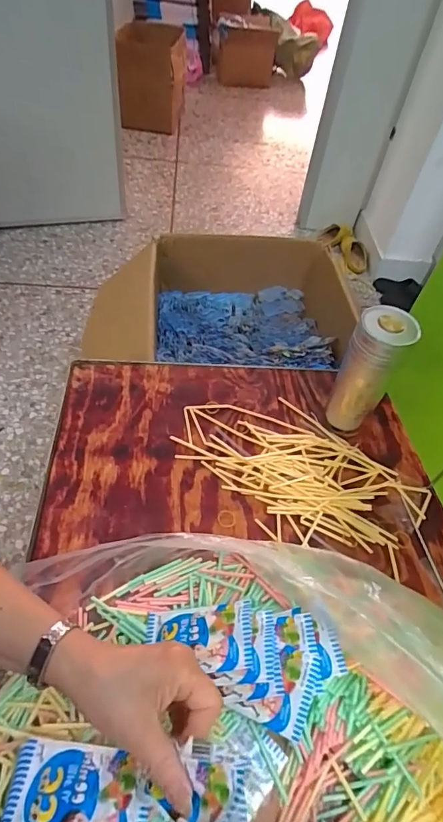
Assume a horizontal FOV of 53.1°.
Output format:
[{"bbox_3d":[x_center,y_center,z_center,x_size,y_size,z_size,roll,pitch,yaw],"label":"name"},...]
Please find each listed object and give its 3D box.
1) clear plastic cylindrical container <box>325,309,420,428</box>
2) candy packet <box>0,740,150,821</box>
[{"bbox_3d":[0.184,-0.041,0.575,0.063,0.191,0.055,25,54,15],"label":"clear plastic cylindrical container"},{"bbox_3d":[-0.112,0.302,0.338,0.107,0.017,0.073,8,51,-1],"label":"candy packet"}]

